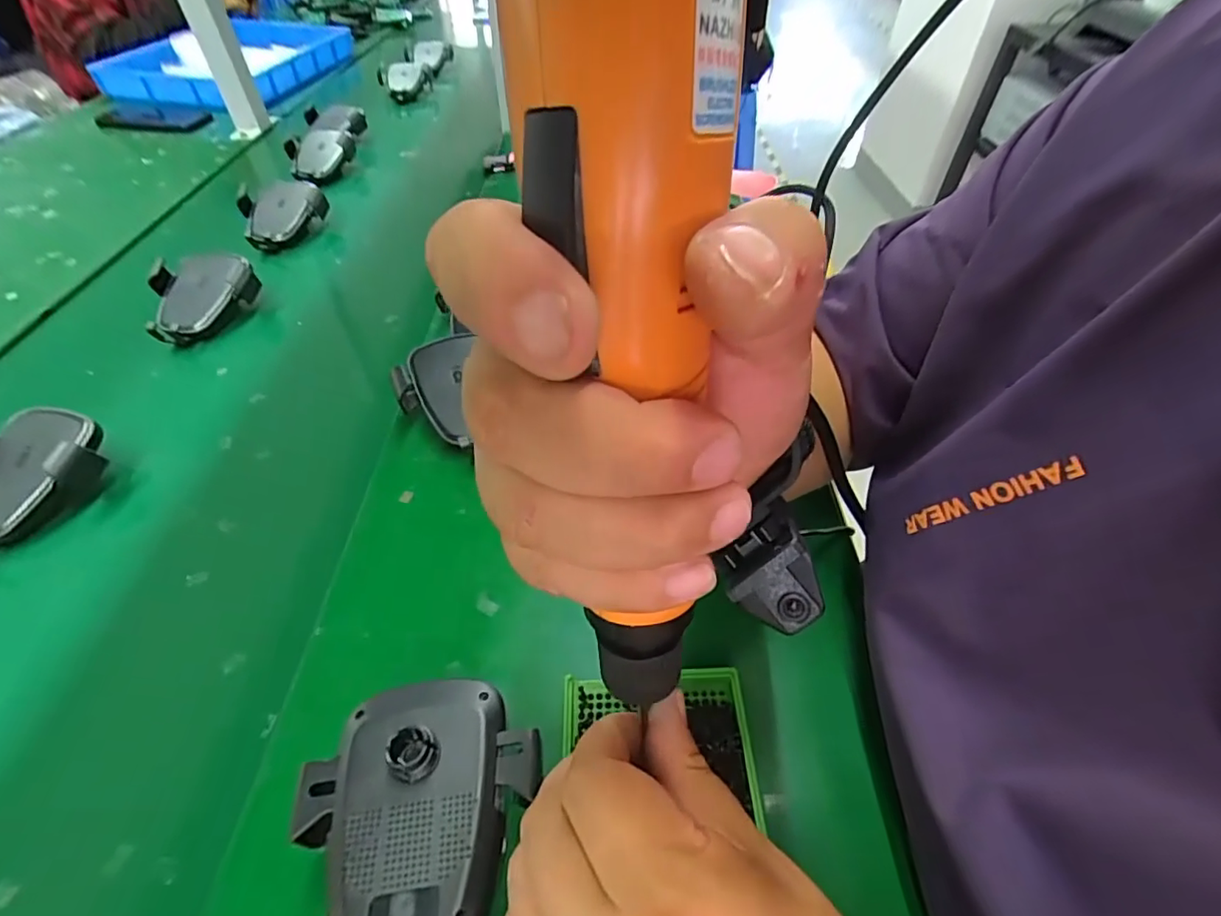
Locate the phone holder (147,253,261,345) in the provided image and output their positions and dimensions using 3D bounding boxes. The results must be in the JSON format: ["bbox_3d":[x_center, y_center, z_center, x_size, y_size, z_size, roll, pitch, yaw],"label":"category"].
[{"bbox_3d":[-0.408,-0.161,0.546,0.105,0.050,0.081,-35,56,-28],"label":"phone holder"}]

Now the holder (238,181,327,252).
[{"bbox_3d":[-0.391,-0.292,0.659,0.097,0.049,0.088,-28,53,-23],"label":"holder"}]

